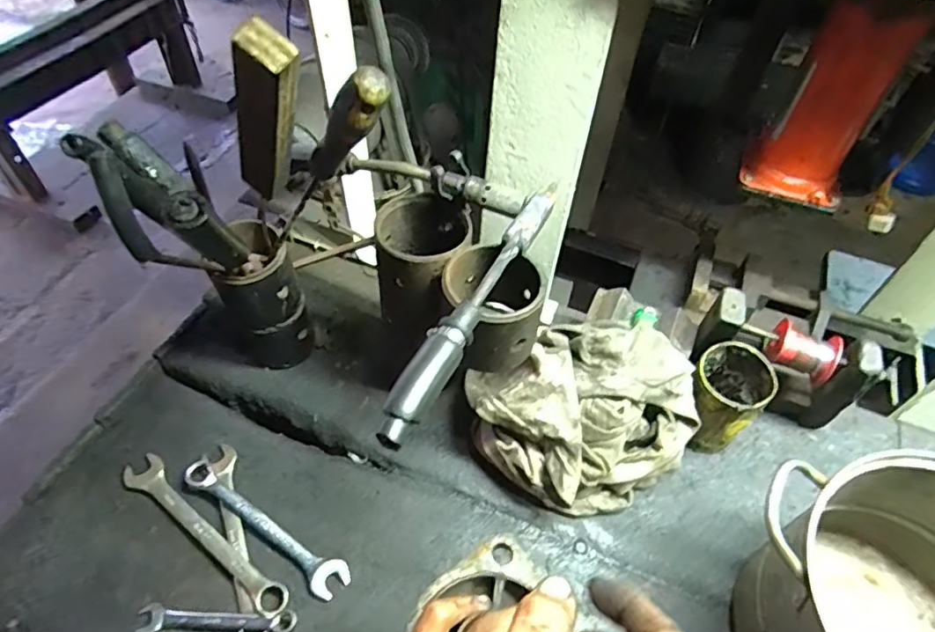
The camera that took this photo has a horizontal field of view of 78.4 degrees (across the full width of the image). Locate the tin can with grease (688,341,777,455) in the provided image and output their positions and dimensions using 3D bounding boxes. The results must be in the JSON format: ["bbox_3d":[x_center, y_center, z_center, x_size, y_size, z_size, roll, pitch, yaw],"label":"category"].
[{"bbox_3d":[0.262,0.092,0.612,0.079,0.114,0.076,-9,52,-8],"label":"tin can with grease"}]

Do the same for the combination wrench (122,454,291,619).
[{"bbox_3d":[-0.262,0.213,0.565,0.231,0.017,0.035,32,58,22],"label":"combination wrench"}]

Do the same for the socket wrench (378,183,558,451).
[{"bbox_3d":[0.008,-0.015,0.454,0.029,0.021,0.274,24,54,16],"label":"socket wrench"}]

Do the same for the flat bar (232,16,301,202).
[{"bbox_3d":[-0.120,-0.109,0.337,0.034,0.150,0.017,31,67,-10],"label":"flat bar"}]

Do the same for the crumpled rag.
[{"bbox_3d":[0.113,0.105,0.571,0.221,0.158,0.141,3,51,1],"label":"crumpled rag"}]

